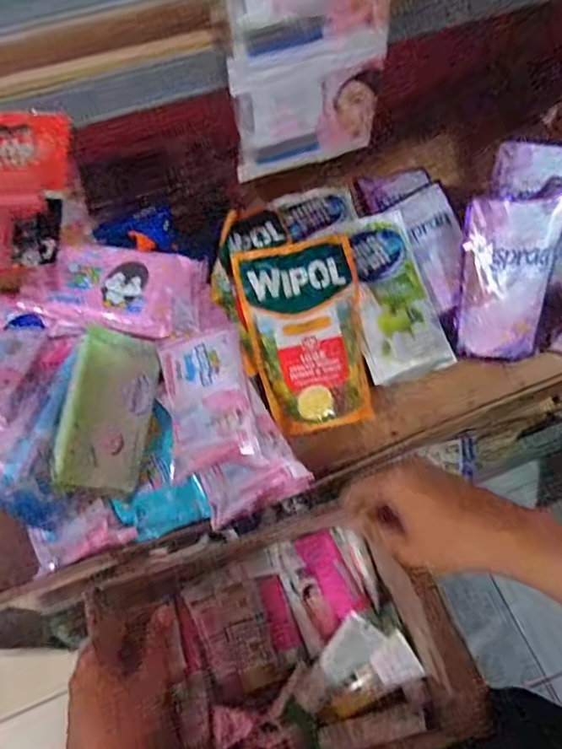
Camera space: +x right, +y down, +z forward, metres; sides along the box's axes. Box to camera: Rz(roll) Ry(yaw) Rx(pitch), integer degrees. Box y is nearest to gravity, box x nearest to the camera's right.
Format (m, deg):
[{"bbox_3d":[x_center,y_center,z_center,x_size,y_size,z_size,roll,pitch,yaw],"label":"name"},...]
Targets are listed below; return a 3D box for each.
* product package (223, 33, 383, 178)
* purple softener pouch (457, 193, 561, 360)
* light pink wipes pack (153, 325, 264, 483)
[{"bbox_3d":[0.020,-0.187,0.389,0.106,0.087,0.011,-17,66,-9],"label":"product package"},{"bbox_3d":[0.267,-0.111,0.655,0.100,0.025,0.185,6,105,18],"label":"purple softener pouch"},{"bbox_3d":[-0.080,0.023,0.599,0.092,0.023,0.166,-10,65,-5],"label":"light pink wipes pack"}]

